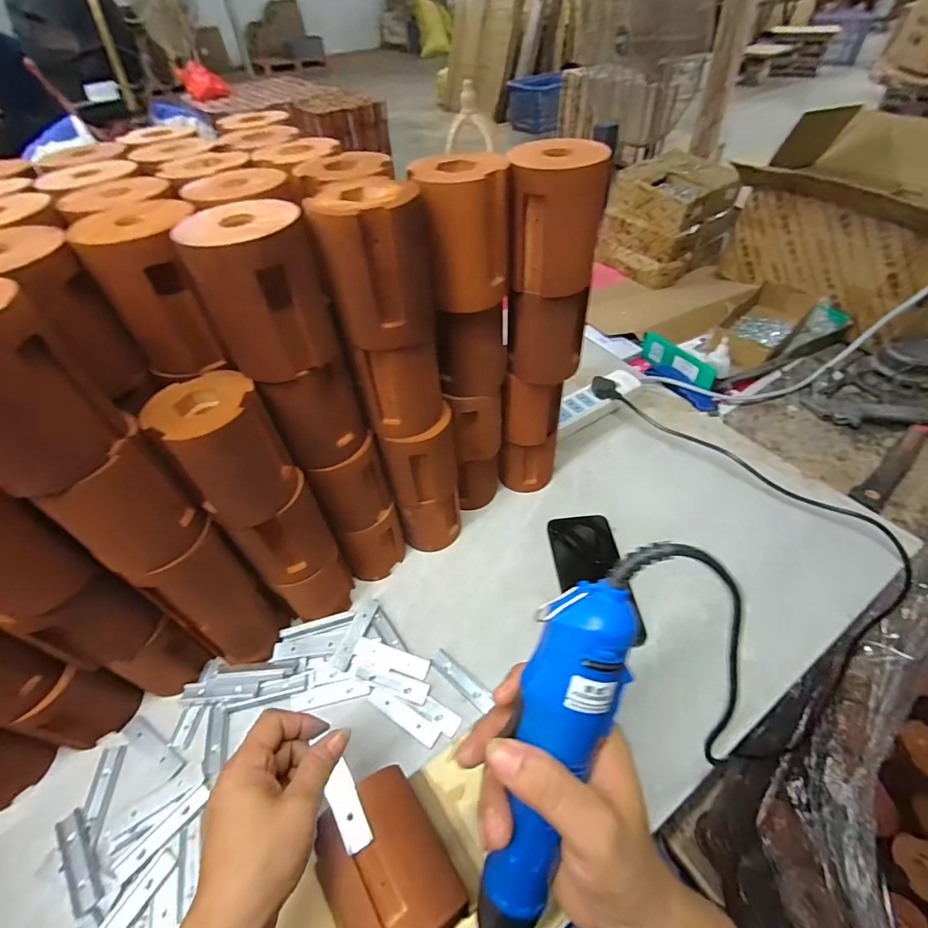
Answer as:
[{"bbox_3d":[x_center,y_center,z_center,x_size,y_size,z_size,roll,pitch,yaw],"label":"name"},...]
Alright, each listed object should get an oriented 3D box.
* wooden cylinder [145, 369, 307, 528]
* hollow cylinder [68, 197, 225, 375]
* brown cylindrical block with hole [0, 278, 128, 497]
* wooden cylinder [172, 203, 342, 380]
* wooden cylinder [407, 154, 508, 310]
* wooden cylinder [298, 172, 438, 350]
[{"bbox_3d":[-0.187,-0.011,0.364,0.078,0.099,0.076,-32,54,-23],"label":"wooden cylinder"},{"bbox_3d":[-0.222,-0.128,0.340,0.075,0.100,0.085,-24,51,-17],"label":"hollow cylinder"},{"bbox_3d":[-0.266,-0.043,0.263,0.075,0.096,0.077,29,56,26],"label":"brown cylindrical block with hole"},{"bbox_3d":[-0.142,-0.122,0.326,0.080,0.099,0.072,-24,51,-17],"label":"wooden cylinder"},{"bbox_3d":[-0.002,-0.184,0.374,0.078,0.101,0.072,-1,48,3],"label":"wooden cylinder"},{"bbox_3d":[-0.064,-0.152,0.352,0.077,0.103,0.077,-4,48,-1],"label":"wooden cylinder"}]

